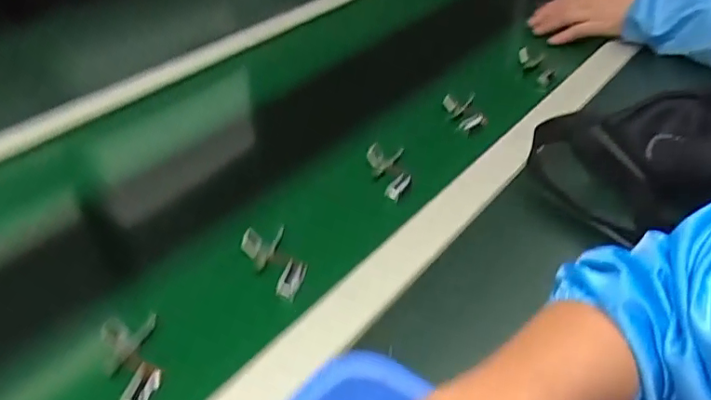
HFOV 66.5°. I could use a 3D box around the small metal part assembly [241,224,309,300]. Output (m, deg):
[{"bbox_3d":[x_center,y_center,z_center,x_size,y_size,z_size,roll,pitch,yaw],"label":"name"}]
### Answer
[{"bbox_3d":[-0.063,0.051,0.443,0.030,0.026,0.076,-26,45,-26],"label":"small metal part assembly"}]

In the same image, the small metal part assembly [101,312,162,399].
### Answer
[{"bbox_3d":[-0.154,0.115,0.373,0.036,0.017,0.080,-14,41,-14],"label":"small metal part assembly"}]

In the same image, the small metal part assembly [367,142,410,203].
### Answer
[{"bbox_3d":[0.037,-0.030,0.535,0.034,0.020,0.074,-10,40,-10],"label":"small metal part assembly"}]

